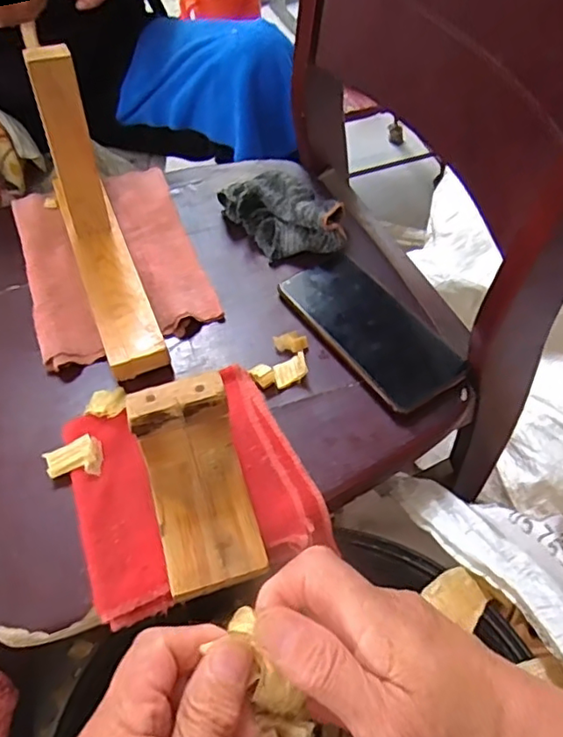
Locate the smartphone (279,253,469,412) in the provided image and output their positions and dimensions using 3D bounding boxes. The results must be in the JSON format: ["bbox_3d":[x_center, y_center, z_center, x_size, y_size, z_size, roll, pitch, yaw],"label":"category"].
[{"bbox_3d":[0.072,-0.035,0.487,0.075,0.010,0.164,-31,59,-19],"label":"smartphone"}]

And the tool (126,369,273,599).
[{"bbox_3d":[-0.052,0.073,0.364,0.060,0.081,0.107,-15,55,-8],"label":"tool"}]

